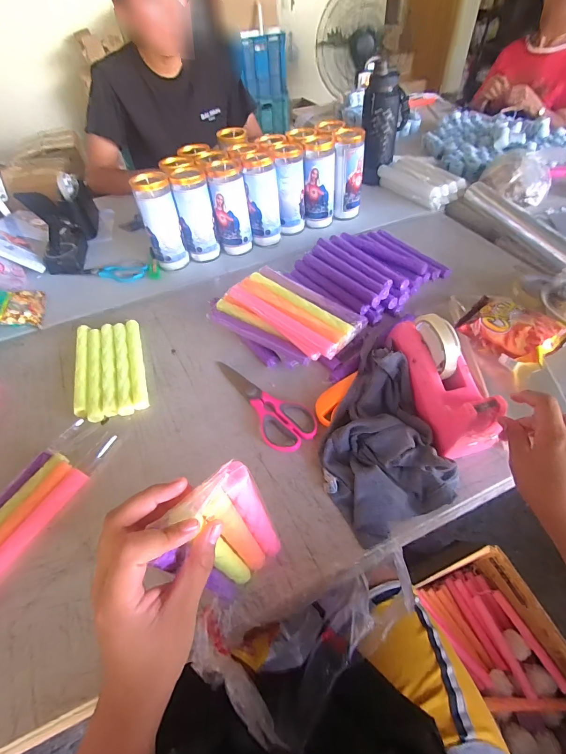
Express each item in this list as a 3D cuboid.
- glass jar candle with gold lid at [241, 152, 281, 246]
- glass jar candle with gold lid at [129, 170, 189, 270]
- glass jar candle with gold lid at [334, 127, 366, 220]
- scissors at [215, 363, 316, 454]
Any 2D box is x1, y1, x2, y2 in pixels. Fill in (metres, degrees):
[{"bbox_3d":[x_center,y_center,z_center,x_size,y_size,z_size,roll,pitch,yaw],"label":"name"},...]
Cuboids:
[{"bbox_3d":[-0.044,-0.394,0.780,0.071,0.171,0.074,-5,52,-1],"label":"glass jar candle with gold lid"},{"bbox_3d":[-0.255,-0.318,0.734,0.075,0.176,0.069,-17,53,-10],"label":"glass jar candle with gold lid"},{"bbox_3d":[0.154,-0.475,0.824,0.067,0.173,0.062,2,51,6],"label":"glass jar candle with gold lid"},{"bbox_3d":[-0.029,0.028,0.525,0.074,0.018,0.199,-29,54,-19],"label":"scissors"}]

